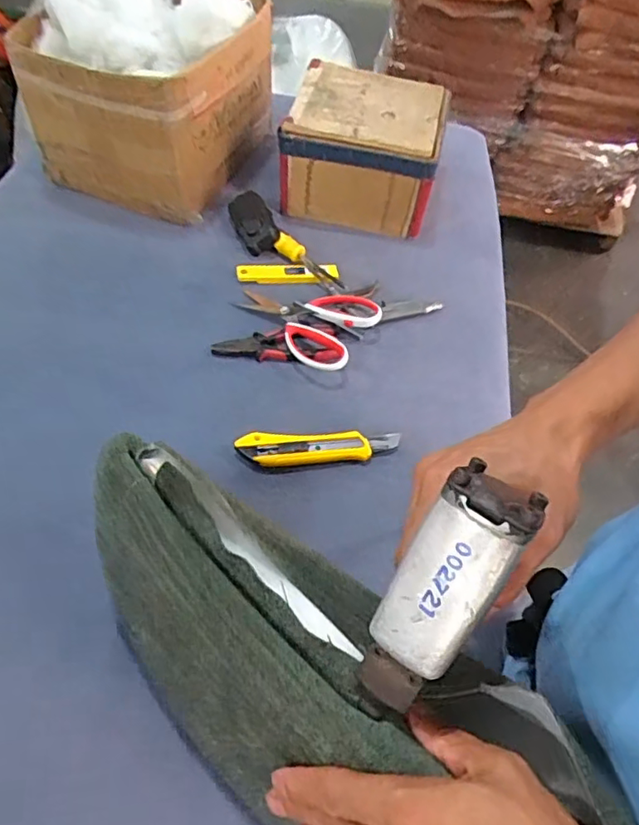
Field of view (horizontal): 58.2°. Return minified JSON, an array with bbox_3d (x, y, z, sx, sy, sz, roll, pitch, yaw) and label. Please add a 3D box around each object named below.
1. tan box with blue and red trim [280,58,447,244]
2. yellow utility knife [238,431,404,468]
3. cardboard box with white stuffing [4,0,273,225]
[{"bbox_3d":[0.068,-0.388,0.854,0.208,0.134,0.205,12,55,4],"label":"tan box with blue and red trim"},{"bbox_3d":[0.000,0.036,0.600,0.168,0.013,0.035,-3,55,-7],"label":"yellow utility knife"},{"bbox_3d":[-0.238,-0.459,0.803,0.258,0.239,0.292,26,57,13],"label":"cardboard box with white stuffing"}]

